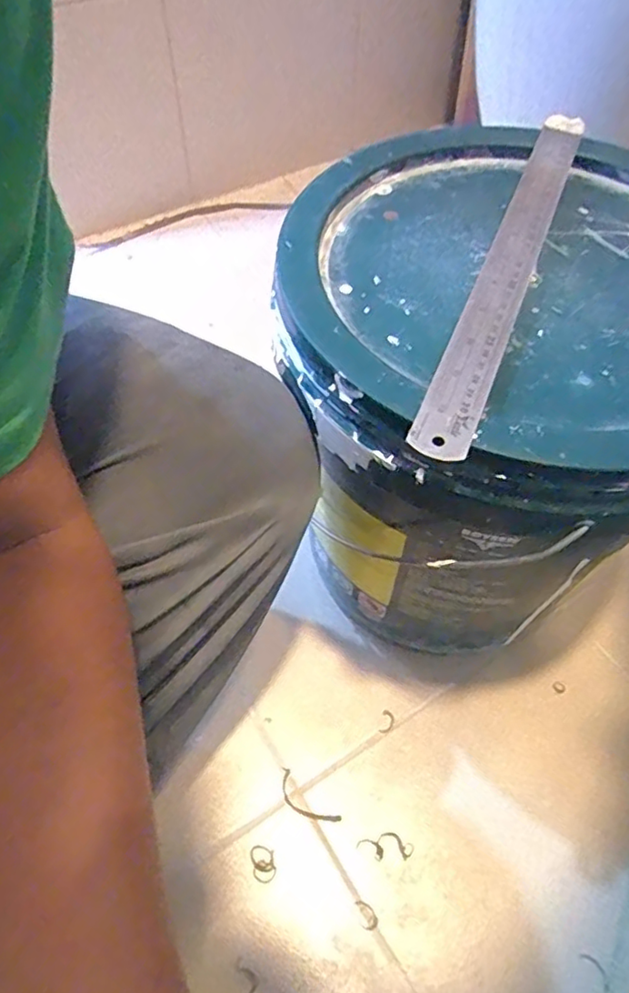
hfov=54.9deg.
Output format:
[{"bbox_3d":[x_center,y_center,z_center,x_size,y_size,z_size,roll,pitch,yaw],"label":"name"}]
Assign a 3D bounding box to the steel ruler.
[{"bbox_3d":[0.119,-0.146,0.362,0.029,0.007,0.336,17,56,17],"label":"steel ruler"}]

